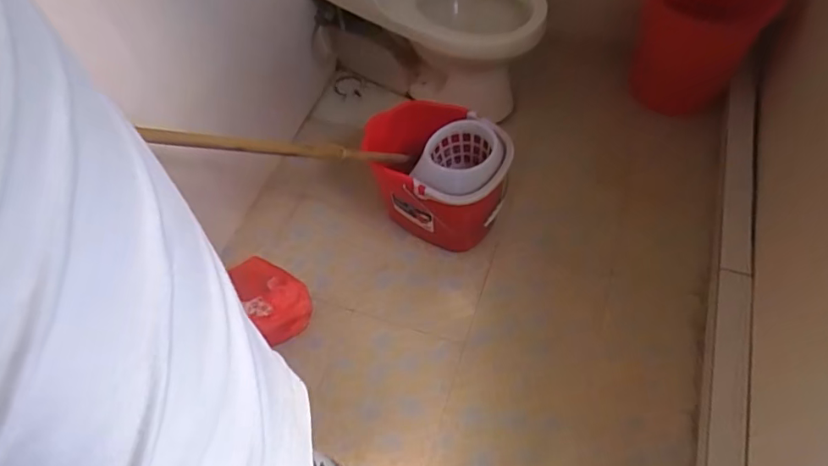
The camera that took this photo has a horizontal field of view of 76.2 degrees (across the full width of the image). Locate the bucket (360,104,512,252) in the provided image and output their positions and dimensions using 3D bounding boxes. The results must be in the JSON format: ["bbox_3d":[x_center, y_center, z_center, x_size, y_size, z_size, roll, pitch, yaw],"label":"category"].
[{"bbox_3d":[0.060,-0.142,1.398,0.360,0.313,0.254,26,63,18],"label":"bucket"}]

